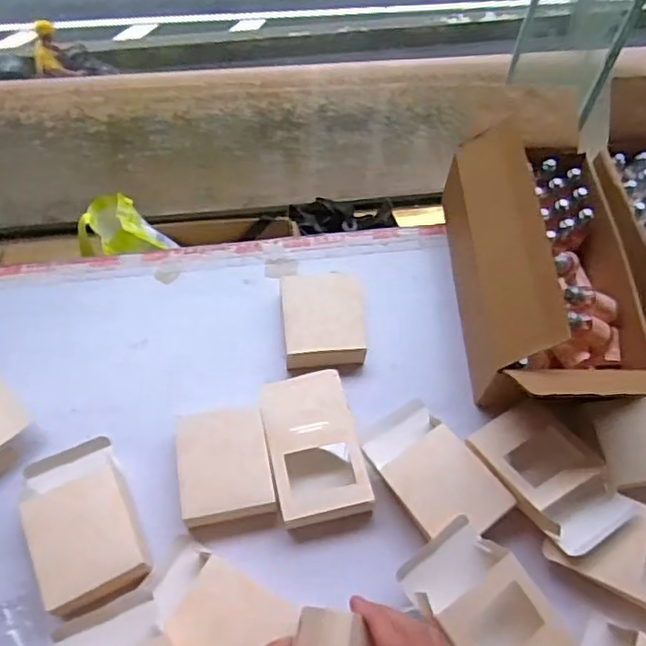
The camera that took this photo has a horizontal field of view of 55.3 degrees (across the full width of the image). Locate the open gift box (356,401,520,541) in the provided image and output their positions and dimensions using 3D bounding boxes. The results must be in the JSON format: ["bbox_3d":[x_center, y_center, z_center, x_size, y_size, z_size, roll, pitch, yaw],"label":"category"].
[{"bbox_3d":[0.110,0.148,0.633,0.088,0.034,0.153,-28,64,-18],"label":"open gift box"}]

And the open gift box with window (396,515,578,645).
[{"bbox_3d":[0.147,0.263,0.557,0.098,0.043,0.154,-31,65,-19],"label":"open gift box with window"}]

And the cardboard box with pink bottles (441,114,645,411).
[{"bbox_3d":[0.257,-0.065,0.701,0.177,0.134,0.365,-1,59,-3],"label":"cardboard box with pink bottles"}]

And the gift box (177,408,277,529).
[{"bbox_3d":[-0.100,0.148,0.632,0.088,0.045,0.107,-9,60,-8],"label":"gift box"}]

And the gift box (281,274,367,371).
[{"bbox_3d":[0.000,-0.003,0.732,0.095,0.047,0.111,0,59,-3],"label":"gift box"}]

